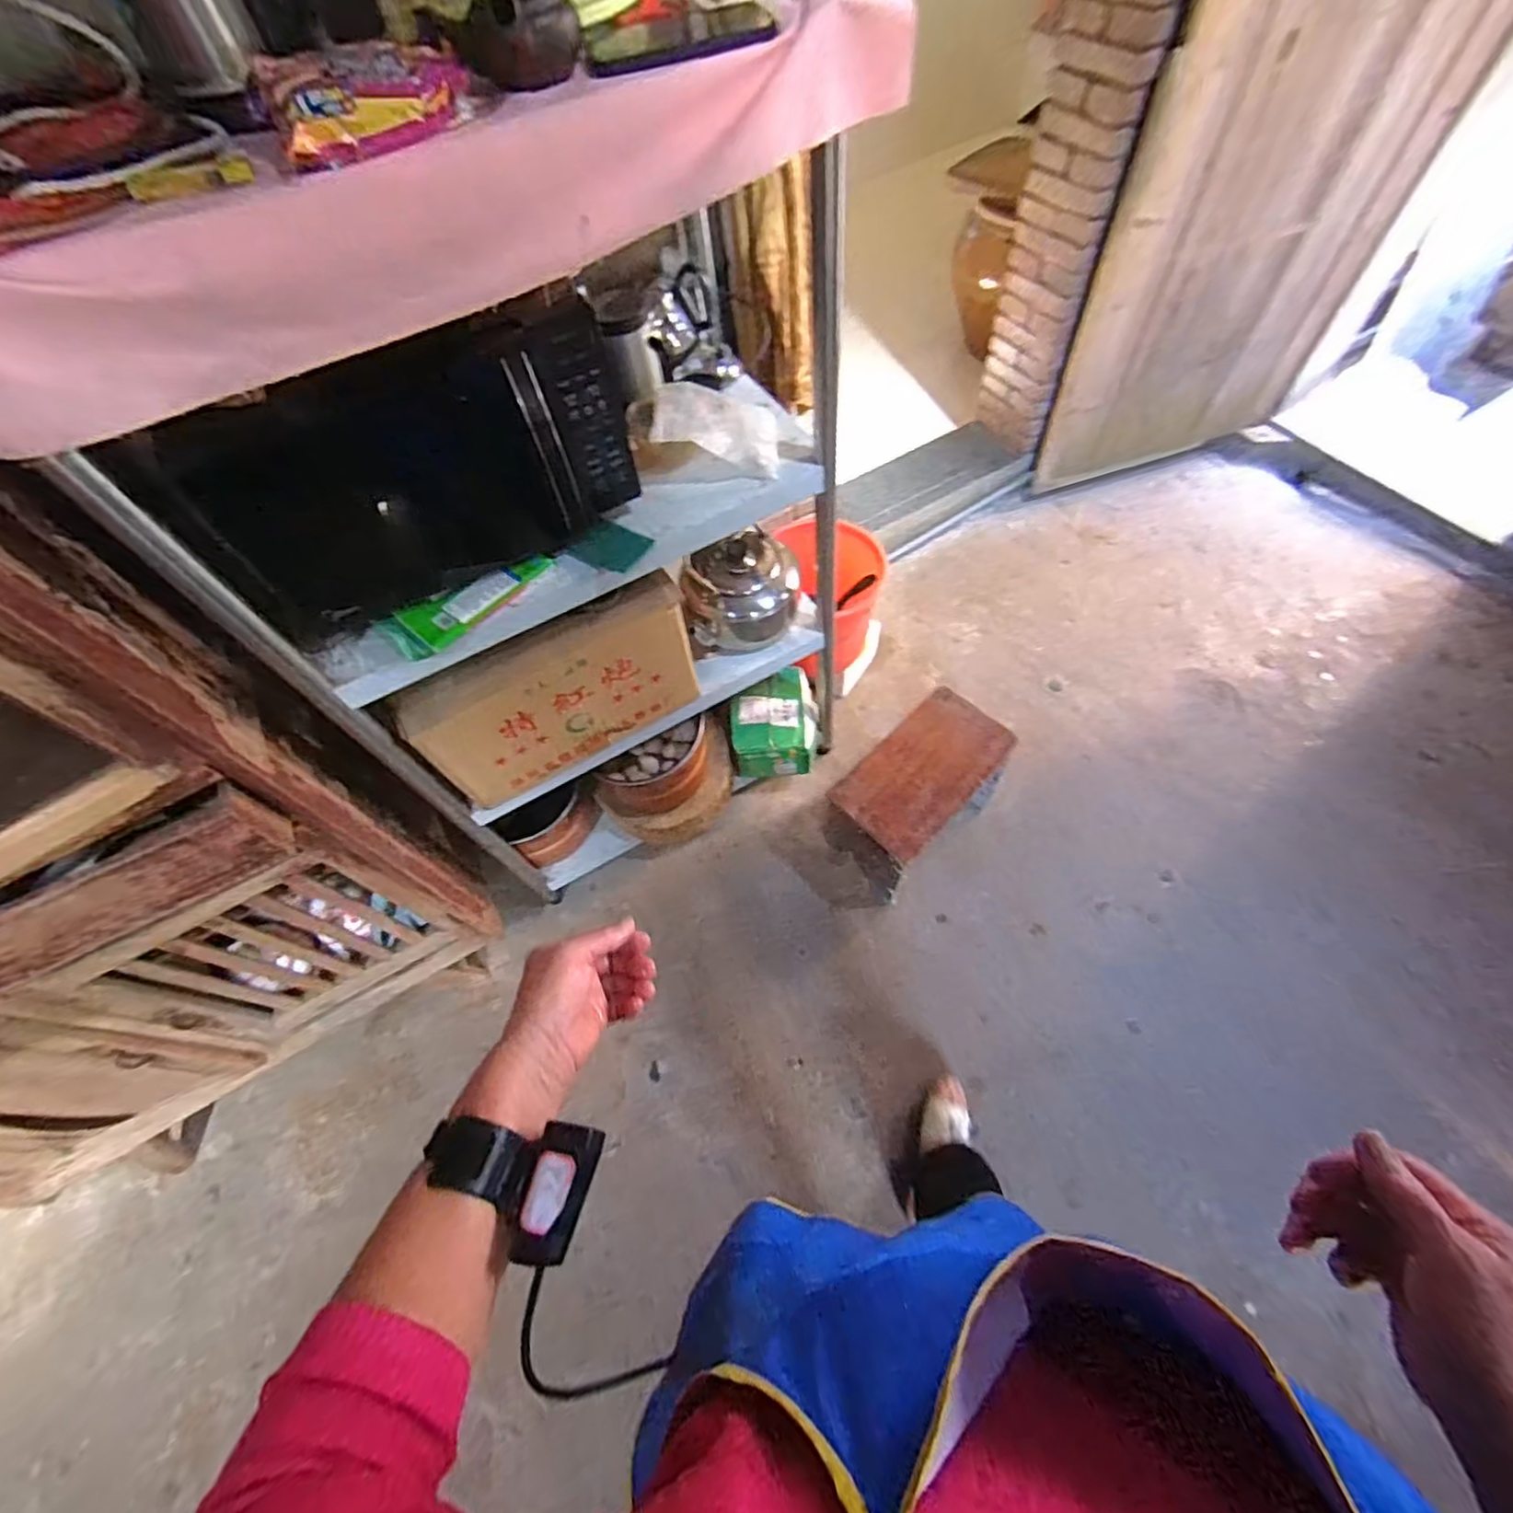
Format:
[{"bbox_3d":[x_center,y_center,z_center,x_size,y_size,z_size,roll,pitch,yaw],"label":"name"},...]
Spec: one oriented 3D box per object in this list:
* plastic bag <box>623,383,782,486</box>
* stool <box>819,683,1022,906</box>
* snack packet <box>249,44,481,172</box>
[{"bbox_3d":[-0.077,-0.479,0.950,0.211,0.082,0.146,-2,60,4],"label":"plastic bag"},{"bbox_3d":[0.337,0.098,1.412,0.364,0.330,0.222,-38,64,-16],"label":"stool"},{"bbox_3d":[-0.299,-0.512,0.504,0.150,0.041,0.095,-28,62,-11],"label":"snack packet"}]

